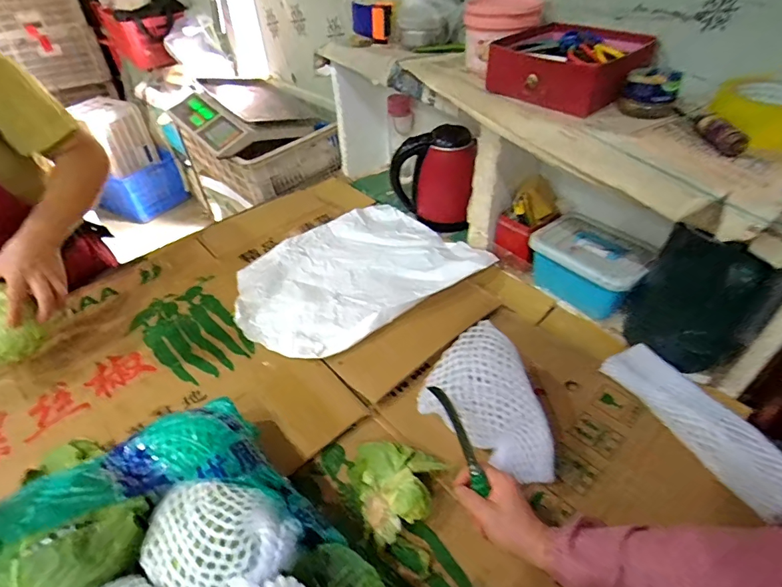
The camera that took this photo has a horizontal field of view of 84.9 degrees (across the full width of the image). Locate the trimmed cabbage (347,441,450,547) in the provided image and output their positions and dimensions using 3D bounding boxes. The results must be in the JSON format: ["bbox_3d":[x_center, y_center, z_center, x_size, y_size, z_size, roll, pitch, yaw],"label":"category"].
[{"bbox_3d":[0.010,0.236,0.561,0.117,0.062,0.124,-2,43,2],"label":"trimmed cabbage"}]

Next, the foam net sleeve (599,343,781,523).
[{"bbox_3d":[0.430,0.175,0.591,0.090,0.028,0.268,-19,45,-16],"label":"foam net sleeve"}]

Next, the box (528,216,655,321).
[{"bbox_3d":[0.371,-0.052,0.801,0.142,0.103,0.190,-32,50,-27],"label":"box"}]

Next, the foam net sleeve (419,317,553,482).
[{"bbox_3d":[0.140,0.155,0.574,0.149,0.065,0.197,-40,85,2],"label":"foam net sleeve"}]

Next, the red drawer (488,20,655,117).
[{"bbox_3d":[0.279,-0.354,0.661,0.203,0.072,0.196,-34,51,-29],"label":"red drawer"}]

